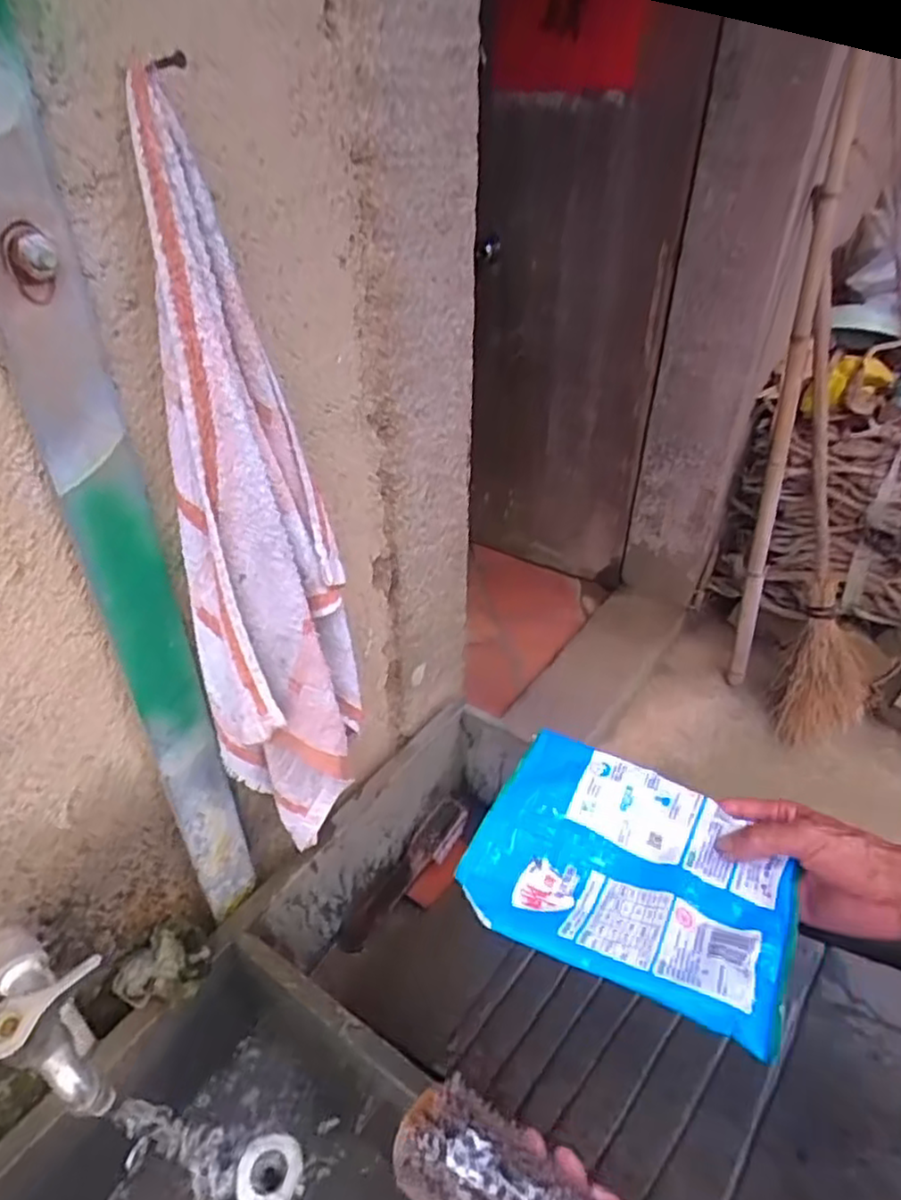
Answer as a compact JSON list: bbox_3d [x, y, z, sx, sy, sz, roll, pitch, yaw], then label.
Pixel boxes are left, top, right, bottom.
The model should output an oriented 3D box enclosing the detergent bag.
[{"bbox_3d":[0.124,0.187,0.488,0.208,0.032,0.158,19,40,23],"label":"detergent bag"}]

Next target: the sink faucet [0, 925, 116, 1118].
[{"bbox_3d":[-0.244,0.239,0.409,0.111,0.079,0.054,17,40,21],"label":"sink faucet"}]

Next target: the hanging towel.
[{"bbox_3d":[-0.131,-0.029,0.481,0.092,0.498,0.094,5,37,6],"label":"hanging towel"}]

